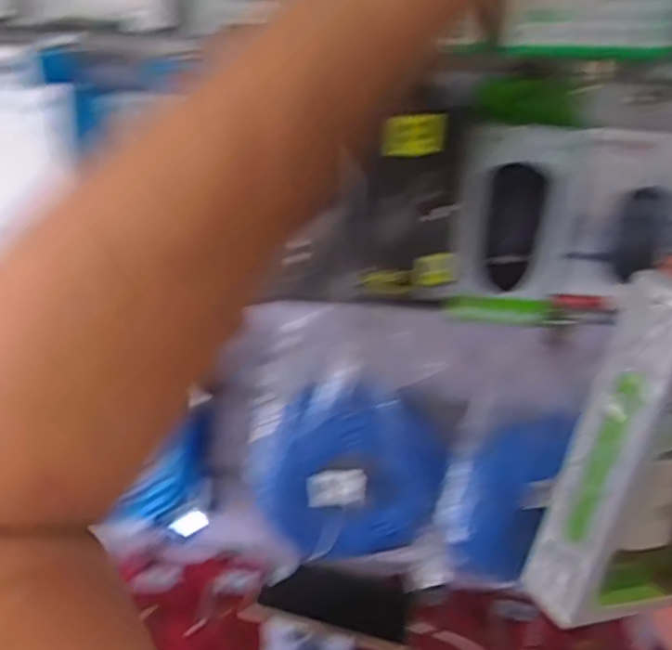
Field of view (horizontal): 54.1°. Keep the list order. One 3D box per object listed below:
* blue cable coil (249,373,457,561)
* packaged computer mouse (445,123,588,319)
[{"bbox_3d":[0.008,0.134,0.608,0.177,0.158,0.046,9,25,15],"label":"blue cable coil"},{"bbox_3d":[0.132,-0.077,0.502,0.089,0.145,0.035,-2,25,-10],"label":"packaged computer mouse"}]

